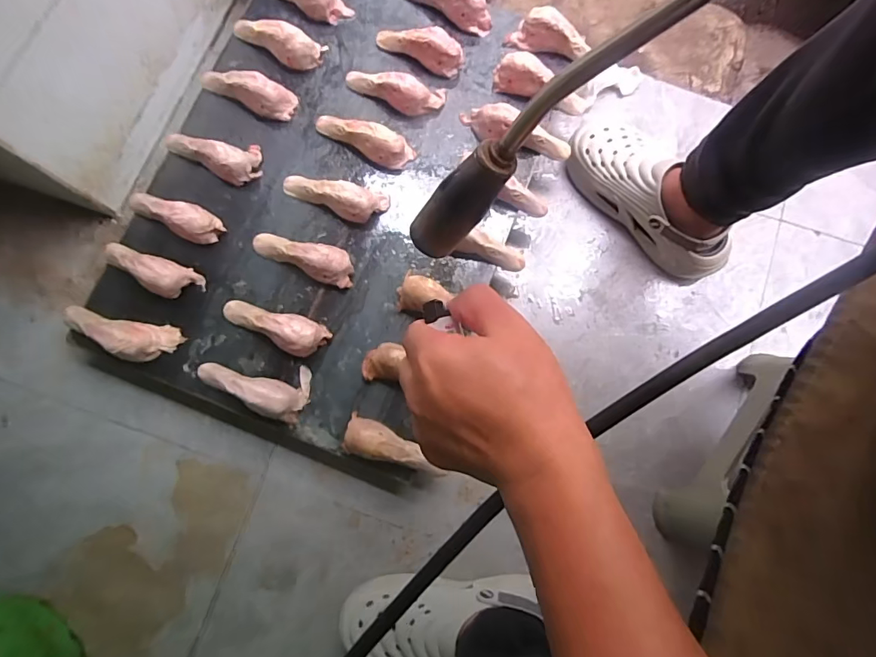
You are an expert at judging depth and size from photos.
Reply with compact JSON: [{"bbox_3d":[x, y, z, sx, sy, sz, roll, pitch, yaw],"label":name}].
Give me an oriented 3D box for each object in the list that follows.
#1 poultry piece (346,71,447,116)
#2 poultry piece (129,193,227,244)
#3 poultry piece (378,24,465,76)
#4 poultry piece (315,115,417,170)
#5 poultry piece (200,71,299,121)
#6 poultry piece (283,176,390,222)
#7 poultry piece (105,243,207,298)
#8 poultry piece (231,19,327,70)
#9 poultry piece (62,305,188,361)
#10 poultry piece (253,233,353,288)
[{"bbox_3d":[-0.061,-0.335,0.652,0.140,0.041,0.046,9,79,2],"label":"poultry piece"},{"bbox_3d":[-0.357,-0.157,0.620,0.133,0.046,0.044,26,80,6],"label":"poultry piece"},{"bbox_3d":[-0.024,-0.408,0.668,0.124,0.040,0.040,24,80,5],"label":"poultry piece"},{"bbox_3d":[-0.104,-0.260,0.642,0.144,0.042,0.034,24,80,5],"label":"poultry piece"},{"bbox_3d":[-0.271,-0.341,0.658,0.147,0.041,0.042,26,80,6],"label":"poultry piece"},{"bbox_3d":[-0.142,-0.178,0.623,0.143,0.042,0.043,12,79,3],"label":"poultry piece"},{"bbox_3d":[-0.378,-0.077,0.605,0.133,0.035,0.045,21,80,5],"label":"poultry piece"},{"bbox_3d":[-0.235,-0.411,0.665,0.137,0.042,0.044,16,79,4],"label":"poultry piece"},{"bbox_3d":[-0.409,0.006,0.587,0.150,0.043,0.051,11,79,3],"label":"poultry piece"},{"bbox_3d":[-0.178,-0.096,0.610,0.139,0.037,0.045,18,79,4],"label":"poultry piece"}]

